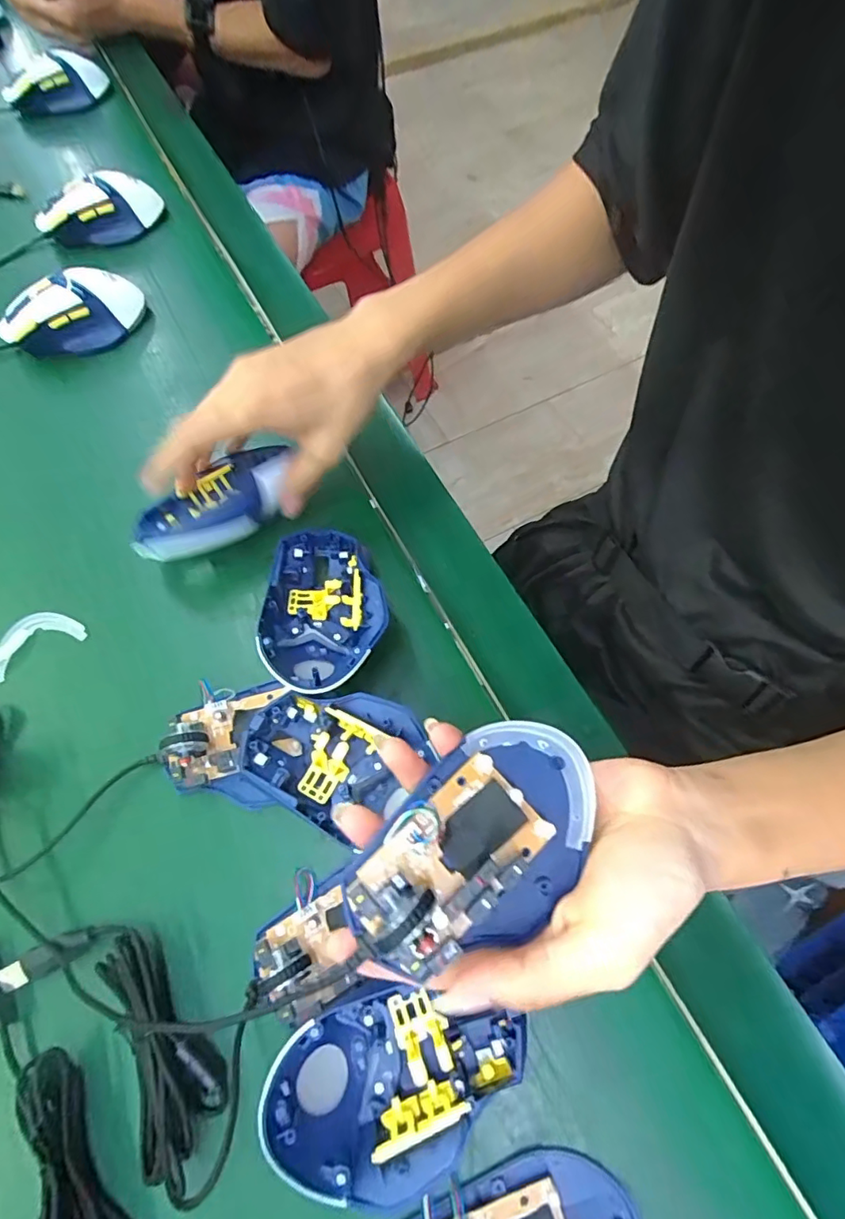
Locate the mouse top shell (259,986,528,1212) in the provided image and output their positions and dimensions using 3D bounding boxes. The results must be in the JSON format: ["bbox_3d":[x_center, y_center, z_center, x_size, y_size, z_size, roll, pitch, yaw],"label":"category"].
[{"bbox_3d":[-0.010,0.216,0.248,0.115,0.027,0.066,-16,66,-7],"label":"mouse top shell"}]

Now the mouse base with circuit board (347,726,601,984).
[{"bbox_3d":[0.025,0.093,0.214,0.066,0.033,0.112,40,73,16],"label":"mouse base with circuit board"}]

